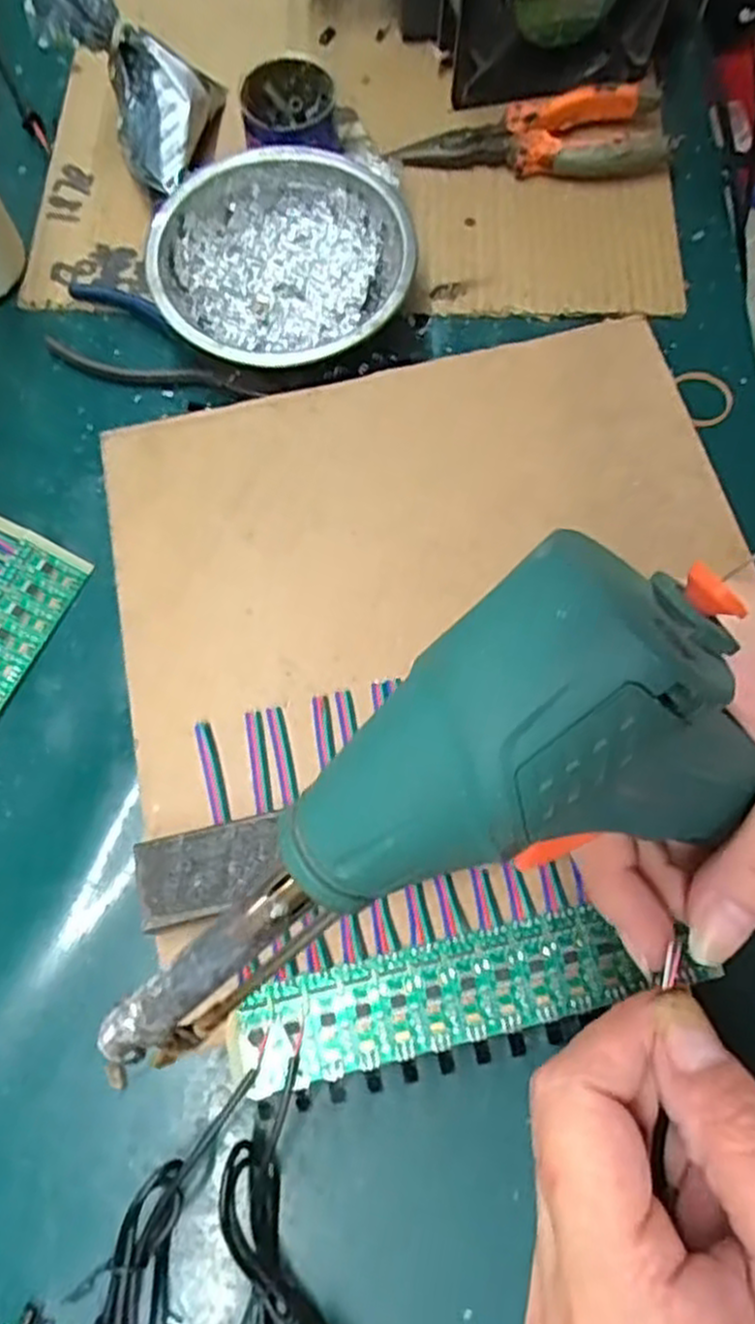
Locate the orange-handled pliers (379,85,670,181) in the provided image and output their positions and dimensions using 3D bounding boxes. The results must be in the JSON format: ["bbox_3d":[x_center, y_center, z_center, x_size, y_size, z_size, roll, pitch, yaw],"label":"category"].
[{"bbox_3d":[0.090,-0.294,0.430,0.145,0.015,0.051,-12,69,-5],"label":"orange-handled pliers"}]

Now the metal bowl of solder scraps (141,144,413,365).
[{"bbox_3d":[-0.046,-0.193,0.385,0.126,0.041,0.117,0,68,0],"label":"metal bowl of solder scraps"}]

